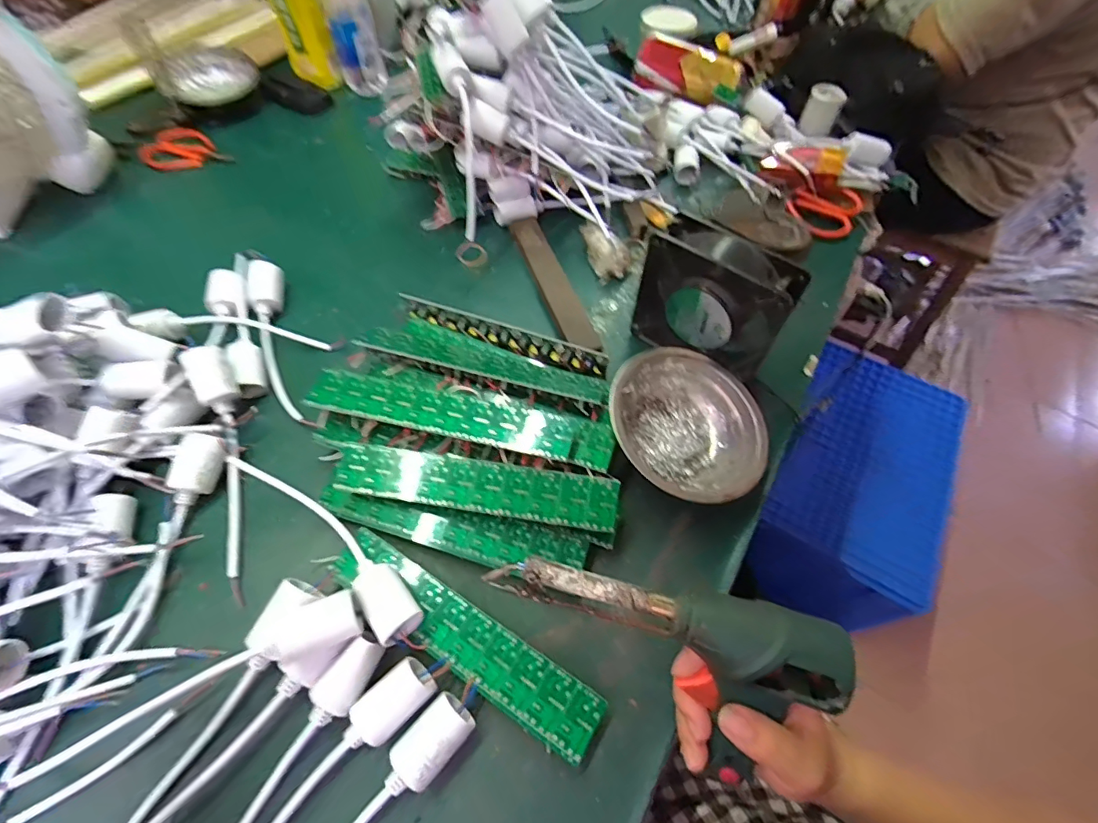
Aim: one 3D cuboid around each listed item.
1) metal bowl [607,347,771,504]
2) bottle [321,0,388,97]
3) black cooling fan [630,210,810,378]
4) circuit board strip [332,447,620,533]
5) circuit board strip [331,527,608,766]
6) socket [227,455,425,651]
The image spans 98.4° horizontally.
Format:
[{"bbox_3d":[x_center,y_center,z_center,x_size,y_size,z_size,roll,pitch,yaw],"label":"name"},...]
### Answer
[{"bbox_3d":[0.111,0.014,0.380,0.124,0.064,0.123,1,58,-2],"label":"metal bowl"},{"bbox_3d":[-0.273,-0.534,0.659,0.059,0.145,0.051,-18,61,-13],"label":"bottle"},{"bbox_3d":[0.138,-0.092,0.402,0.119,0.106,0.040,37,64,19],"label":"black cooling fan"},{"bbox_3d":[-0.053,0.054,0.341,0.201,0.007,0.040,8,75,4],"label":"circuit board strip"},{"bbox_3d":[-0.058,0.146,0.312,0.202,0.004,0.038,30,64,15],"label":"circuit board strip"},{"bbox_3d":[-0.152,0.091,0.335,0.188,0.031,0.031,39,64,19],"label":"socket"}]

